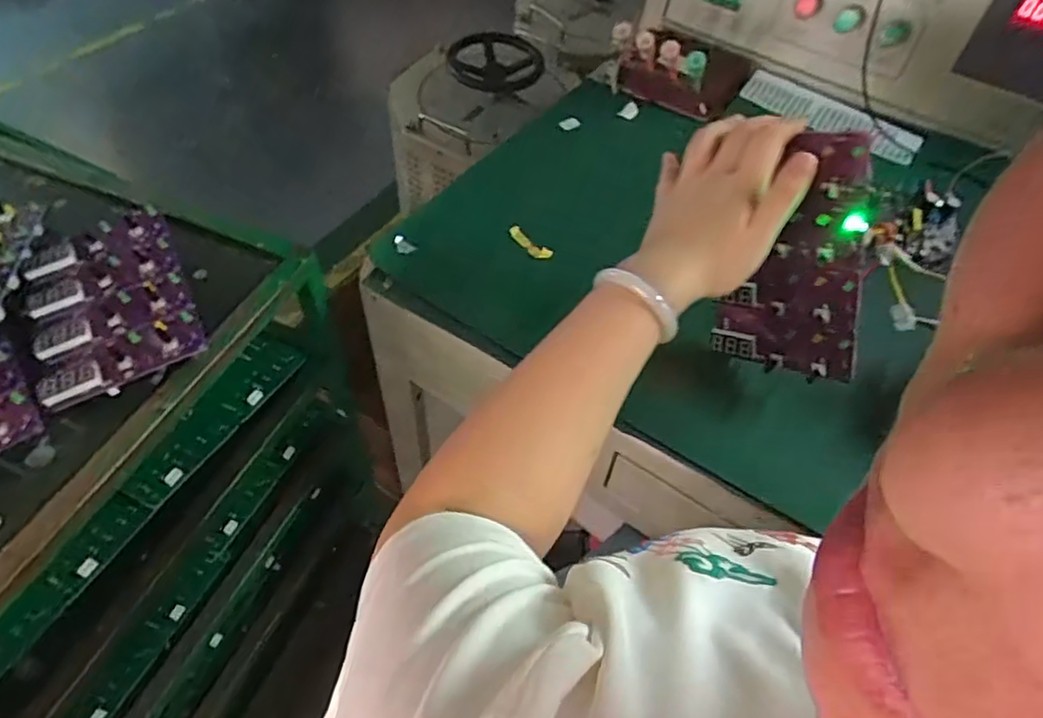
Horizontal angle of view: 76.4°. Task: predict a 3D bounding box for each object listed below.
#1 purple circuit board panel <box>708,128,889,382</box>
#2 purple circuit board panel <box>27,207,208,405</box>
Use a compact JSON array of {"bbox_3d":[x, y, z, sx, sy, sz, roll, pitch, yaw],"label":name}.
[{"bbox_3d":[0.199,-0.072,0.493,0.108,0.185,0.020,19,39,35],"label":"purple circuit board panel"},{"bbox_3d":[-0.337,-0.057,0.537,0.115,0.019,0.188,-22,57,-19],"label":"purple circuit board panel"}]

